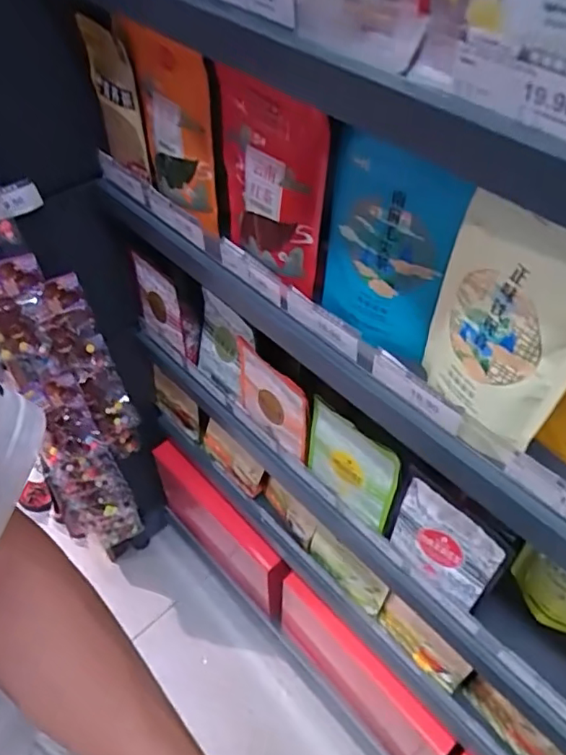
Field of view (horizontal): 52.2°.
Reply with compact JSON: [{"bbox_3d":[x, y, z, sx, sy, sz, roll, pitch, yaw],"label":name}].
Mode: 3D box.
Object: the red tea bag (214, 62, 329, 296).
[{"bbox_3d":[-0.009,-0.195,0.565,0.039,0.188,0.149,-32,57,-25],"label":"red tea bag"}]

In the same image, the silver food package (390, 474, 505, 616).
[{"bbox_3d":[0.181,0.194,0.662,0.020,0.139,0.120,-33,57,-25],"label":"silver food package"}]

